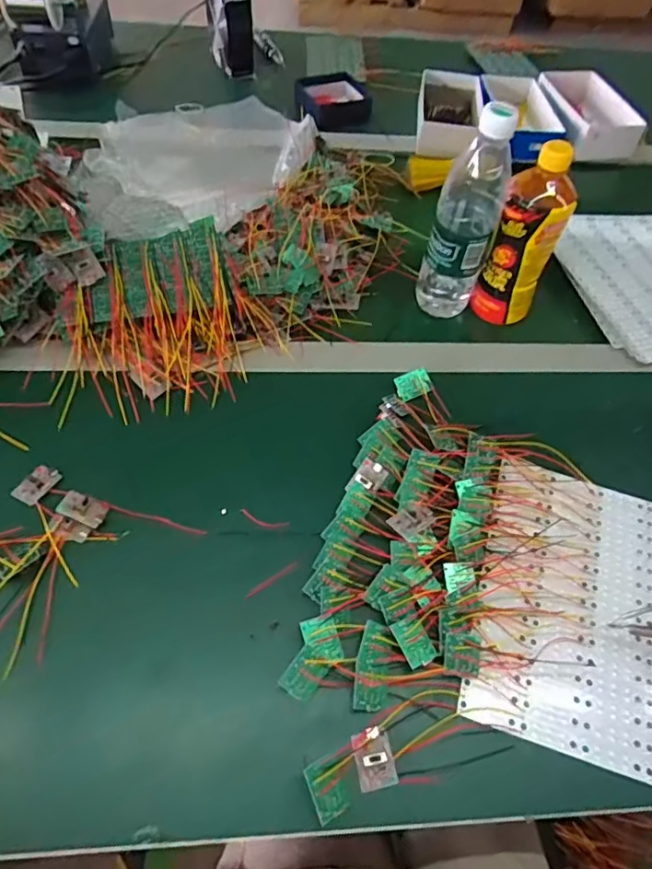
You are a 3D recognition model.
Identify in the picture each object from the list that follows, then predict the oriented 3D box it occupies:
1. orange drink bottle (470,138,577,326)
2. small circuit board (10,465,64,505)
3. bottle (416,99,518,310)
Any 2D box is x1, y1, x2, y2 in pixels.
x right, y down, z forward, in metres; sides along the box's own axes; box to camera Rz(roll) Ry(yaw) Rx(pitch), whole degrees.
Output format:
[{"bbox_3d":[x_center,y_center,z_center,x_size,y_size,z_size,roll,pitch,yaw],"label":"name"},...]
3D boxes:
[{"bbox_3d":[0.213,-0.209,0.607,0.070,0.188,0.075,23,59,9],"label":"orange drink bottle"},{"bbox_3d":[-0.250,0.043,0.492,0.022,0.009,0.036,27,57,13],"label":"small circuit board"},{"bbox_3d":[0.146,-0.221,0.591,0.066,0.219,0.064,19,58,7],"label":"bottle"}]

